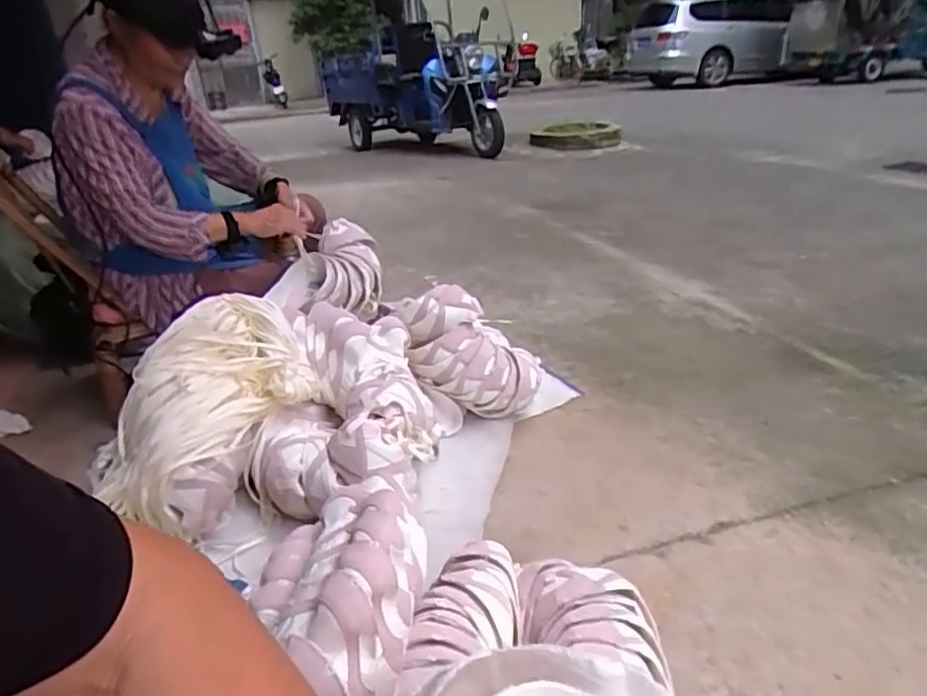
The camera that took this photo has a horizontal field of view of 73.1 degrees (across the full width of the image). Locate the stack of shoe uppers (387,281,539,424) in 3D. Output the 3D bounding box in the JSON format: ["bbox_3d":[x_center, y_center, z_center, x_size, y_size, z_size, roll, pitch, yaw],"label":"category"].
[{"bbox_3d":[0.015,0.008,1.354,0.362,0.141,0.207,31,64,-12],"label":"stack of shoe uppers"}]

